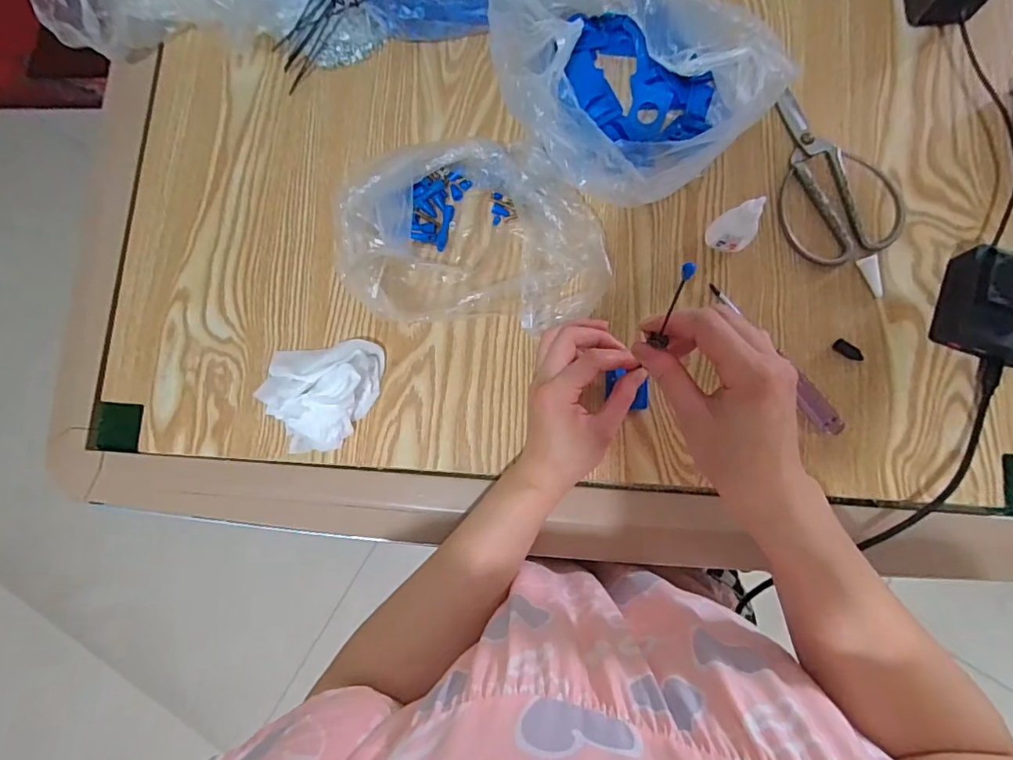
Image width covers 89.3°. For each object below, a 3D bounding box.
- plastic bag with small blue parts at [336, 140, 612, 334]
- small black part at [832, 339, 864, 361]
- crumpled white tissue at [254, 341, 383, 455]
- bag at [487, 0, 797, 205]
[{"bbox_3d":[-0.022,-0.125,0.419,0.211,0.075,0.157,6,82,4],"label":"plastic bag with small blue parts"},{"bbox_3d":[0.281,-0.024,0.421,0.025,0.004,0.011,36,86,8],"label":"small black part"},{"bbox_3d":[-0.154,0.012,0.426,0.103,0.036,0.089,-10,81,2],"label":"crumpled white tissue"},{"bbox_3d":[0.087,-0.237,0.417,0.203,0.096,0.146,44,87,8],"label":"bag"}]

